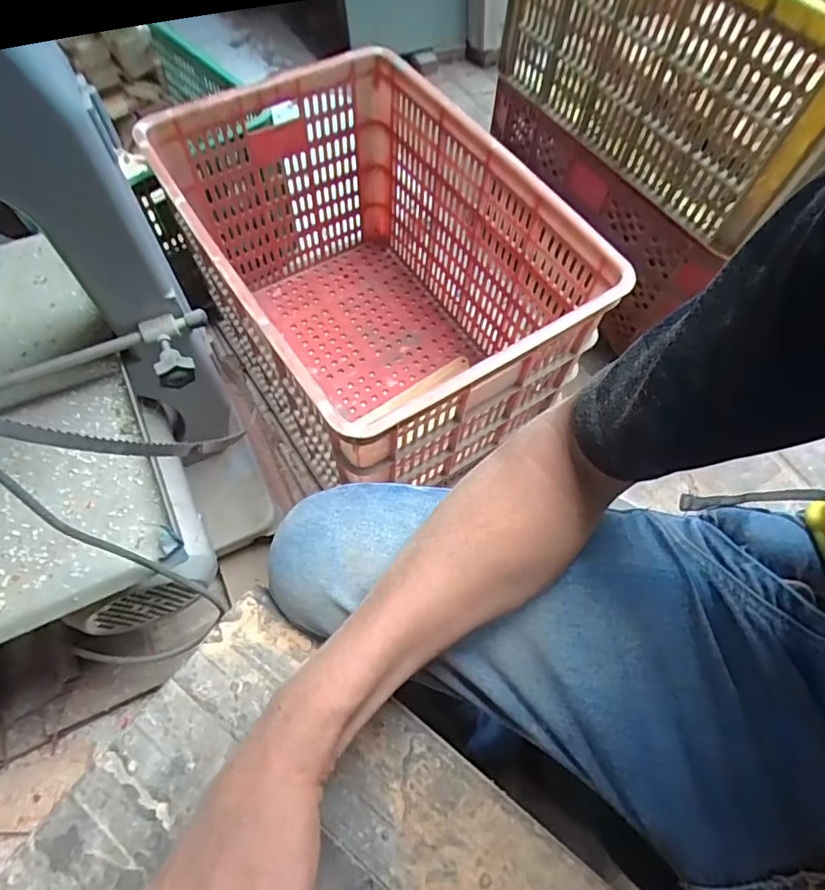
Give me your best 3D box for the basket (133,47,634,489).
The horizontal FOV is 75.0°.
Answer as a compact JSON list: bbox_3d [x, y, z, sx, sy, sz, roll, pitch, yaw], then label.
[{"bbox_3d":[-0.071,-0.282,0.892,0.471,0.373,0.692,-28,68,-16],"label":"basket"}]

